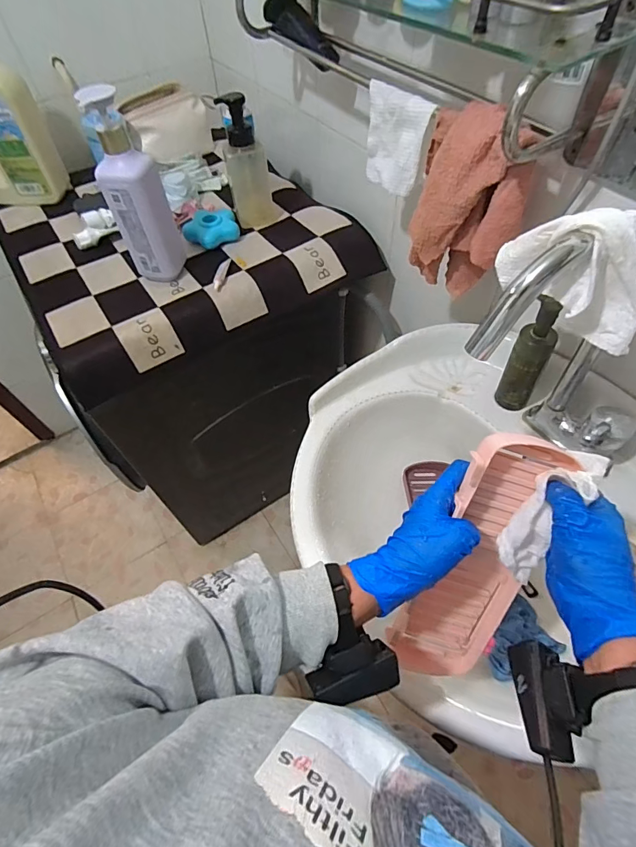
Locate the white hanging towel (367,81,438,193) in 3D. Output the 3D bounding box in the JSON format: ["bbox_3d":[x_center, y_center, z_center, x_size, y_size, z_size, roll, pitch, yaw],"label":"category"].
[{"bbox_3d":[0.101,-0.368,0.549,0.023,0.106,0.099,-30,60,-17],"label":"white hanging towel"}]

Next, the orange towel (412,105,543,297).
[{"bbox_3d":[0.180,-0.258,0.512,0.119,0.204,0.087,12,58,10],"label":"orange towel"}]

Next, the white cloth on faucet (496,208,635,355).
[{"bbox_3d":[0.219,-0.127,0.358,0.121,0.097,0.066,12,58,10],"label":"white cloth on faucet"}]

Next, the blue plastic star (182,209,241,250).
[{"bbox_3d":[-0.201,-0.364,0.784,0.096,0.031,0.087,-25,59,-14],"label":"blue plastic star"}]

